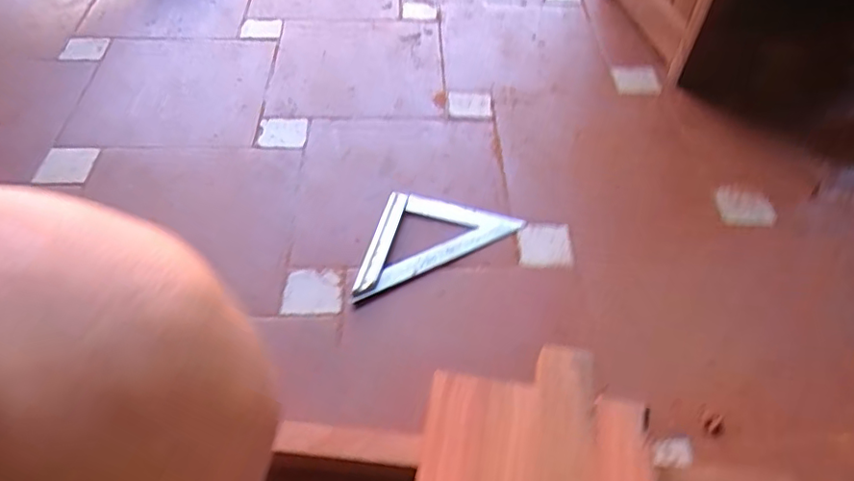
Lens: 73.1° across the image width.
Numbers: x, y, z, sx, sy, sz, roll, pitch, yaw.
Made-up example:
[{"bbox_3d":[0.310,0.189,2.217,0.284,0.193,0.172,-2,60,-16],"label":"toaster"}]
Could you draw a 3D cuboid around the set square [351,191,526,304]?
[{"bbox_3d":[-0.006,-0.017,0.782,0.246,0.015,0.126,-21,56,-20],"label":"set square"}]

